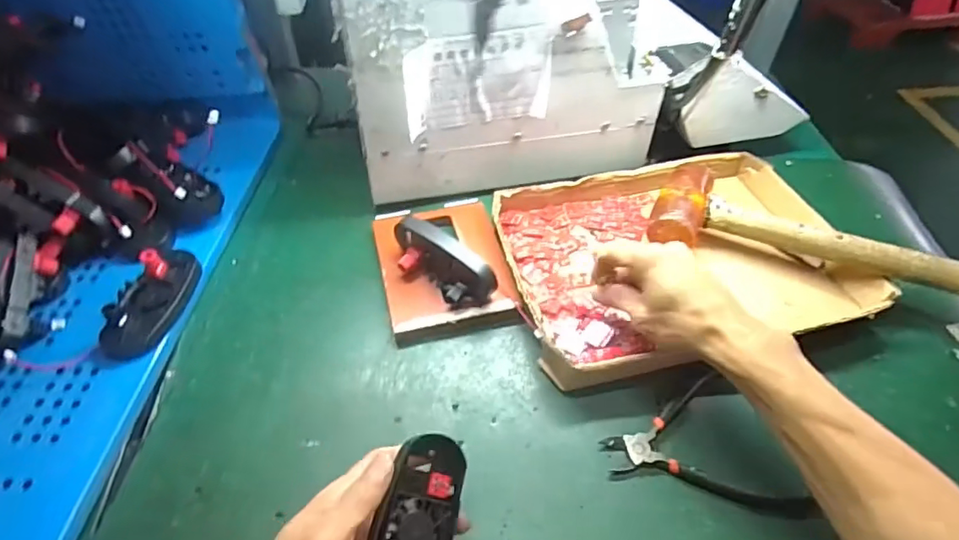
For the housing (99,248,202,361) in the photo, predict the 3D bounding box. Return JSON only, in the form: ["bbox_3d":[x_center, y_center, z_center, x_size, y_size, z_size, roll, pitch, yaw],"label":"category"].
[{"bbox_3d":[-0.294,0.023,0.493,0.053,0.034,0.106,1,48,1],"label":"housing"}]

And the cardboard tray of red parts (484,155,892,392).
[{"bbox_3d":[0.189,-0.015,0.543,0.319,0.046,0.238,-11,54,-11],"label":"cardboard tray of red parts"}]

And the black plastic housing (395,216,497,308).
[{"bbox_3d":[-0.038,-0.006,0.512,0.115,0.053,0.036,31,56,25],"label":"black plastic housing"}]

